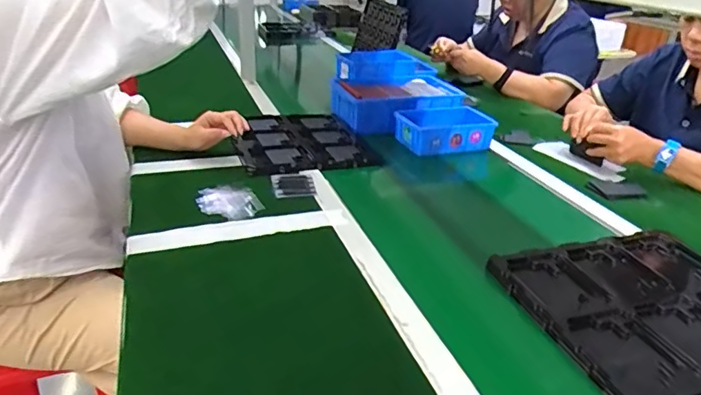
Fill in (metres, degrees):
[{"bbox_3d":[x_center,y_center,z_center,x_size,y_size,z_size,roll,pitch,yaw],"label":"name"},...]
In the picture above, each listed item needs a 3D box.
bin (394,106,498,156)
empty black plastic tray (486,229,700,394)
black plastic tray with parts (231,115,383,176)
[{"bbox_3d":[0.205,-0.151,1.175,0.199,0.065,0.137,-6,28,-17],"label":"bin"},{"bbox_3d":[0.391,0.138,0.666,0.323,0.023,0.300,-7,28,-18],"label":"empty black plastic tray"},{"bbox_3d":[-0.107,-0.123,1.111,0.261,0.026,0.300,-6,28,-17],"label":"black plastic tray with parts"}]

